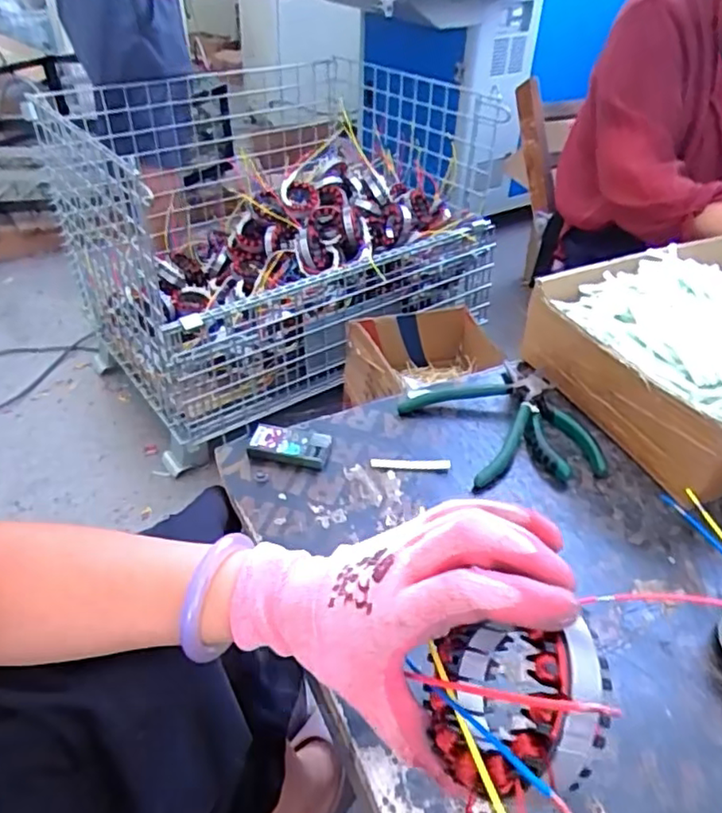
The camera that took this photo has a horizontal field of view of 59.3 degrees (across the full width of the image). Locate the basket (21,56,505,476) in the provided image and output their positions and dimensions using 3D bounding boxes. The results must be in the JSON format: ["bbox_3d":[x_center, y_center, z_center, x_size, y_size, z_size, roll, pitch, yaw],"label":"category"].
[{"bbox_3d":[-0.276,-0.499,1.613,0.865,0.521,1.021,-23,45,-26],"label":"basket"}]

